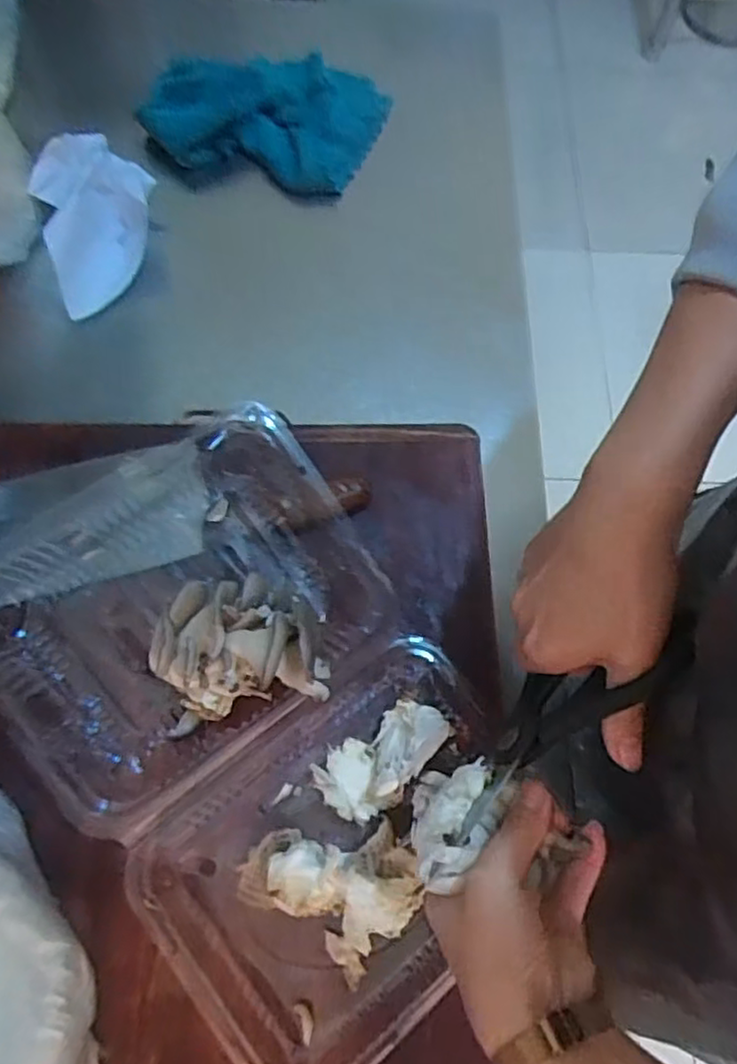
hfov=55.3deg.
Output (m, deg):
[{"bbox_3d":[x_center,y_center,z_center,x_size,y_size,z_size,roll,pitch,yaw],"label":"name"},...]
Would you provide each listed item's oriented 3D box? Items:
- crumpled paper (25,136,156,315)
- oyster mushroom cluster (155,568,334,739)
[{"bbox_3d":[-0.223,-0.255,0.593,0.098,0.065,0.139,-20,71,-10],"label":"crumpled paper"},{"bbox_3d":[-0.080,0.063,0.432,0.097,0.085,0.092,-8,69,-5],"label":"oyster mushroom cluster"}]

